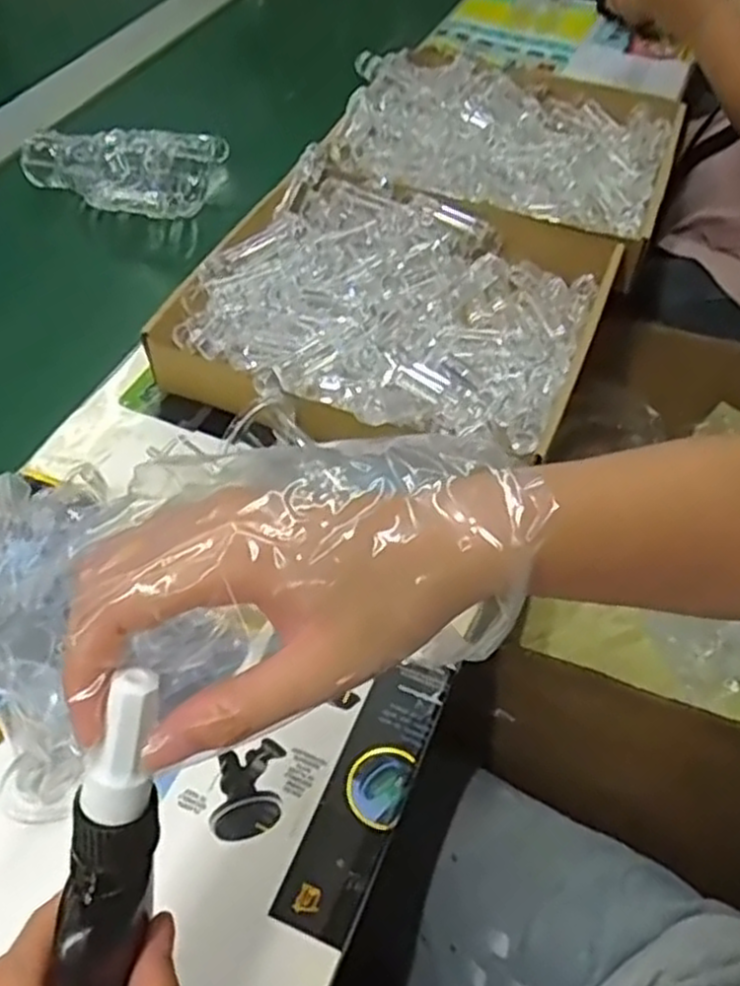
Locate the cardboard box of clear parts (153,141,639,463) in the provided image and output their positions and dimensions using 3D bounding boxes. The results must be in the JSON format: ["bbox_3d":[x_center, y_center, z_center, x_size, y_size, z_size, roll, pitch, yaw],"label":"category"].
[{"bbox_3d":[0.023,-0.150,0.622,0.304,0.060,0.303,19,53,13],"label":"cardboard box of clear parts"}]

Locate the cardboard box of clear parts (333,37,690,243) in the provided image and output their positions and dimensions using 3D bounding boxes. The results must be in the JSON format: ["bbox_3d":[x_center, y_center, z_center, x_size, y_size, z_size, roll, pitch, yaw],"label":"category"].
[{"bbox_3d":[0.139,-0.360,0.797,0.325,0.060,0.290,18,53,13],"label":"cardboard box of clear parts"}]

